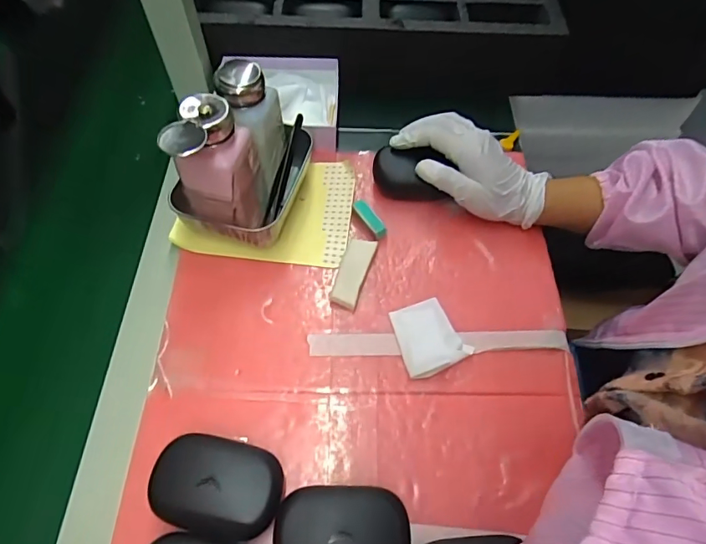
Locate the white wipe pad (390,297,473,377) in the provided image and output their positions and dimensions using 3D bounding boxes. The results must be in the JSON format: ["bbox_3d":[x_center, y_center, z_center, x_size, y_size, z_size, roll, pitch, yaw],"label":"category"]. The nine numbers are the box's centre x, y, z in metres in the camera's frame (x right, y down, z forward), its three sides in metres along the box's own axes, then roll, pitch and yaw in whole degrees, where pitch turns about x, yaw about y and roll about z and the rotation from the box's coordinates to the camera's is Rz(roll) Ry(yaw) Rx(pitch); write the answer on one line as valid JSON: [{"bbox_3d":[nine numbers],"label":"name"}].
[{"bbox_3d":[0.063,0.053,0.399,0.054,0.007,0.064,-17,60,-11],"label":"white wipe pad"}]

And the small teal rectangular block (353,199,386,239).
[{"bbox_3d":[0.014,-0.049,0.451,0.013,0.019,0.041,-28,63,-16],"label":"small teal rectangular block"}]

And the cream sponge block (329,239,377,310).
[{"bbox_3d":[0.000,-0.001,0.429,0.024,0.008,0.071,16,60,9],"label":"cream sponge block"}]

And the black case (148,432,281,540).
[{"bbox_3d":[-0.091,0.145,0.322,0.082,0.035,0.059,11,59,6],"label":"black case"}]

